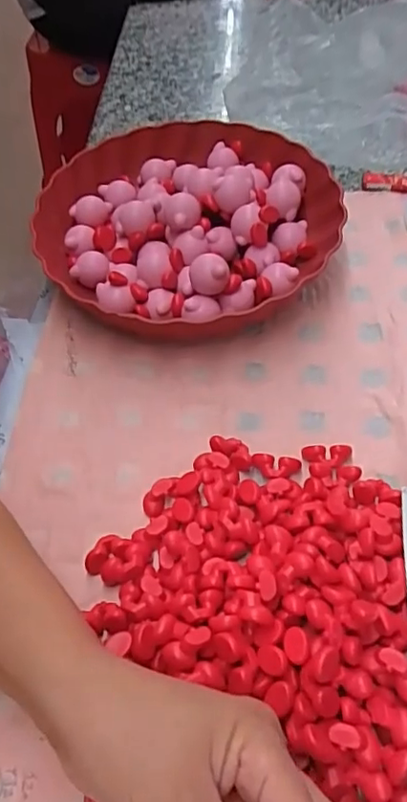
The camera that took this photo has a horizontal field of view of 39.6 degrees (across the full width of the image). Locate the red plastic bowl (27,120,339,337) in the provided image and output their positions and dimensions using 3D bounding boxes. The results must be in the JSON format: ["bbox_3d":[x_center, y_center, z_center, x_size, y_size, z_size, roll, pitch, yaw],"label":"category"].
[{"bbox_3d":[-0.007,-0.150,0.475,0.241,0.058,0.239,-2,55,3],"label":"red plastic bowl"}]

